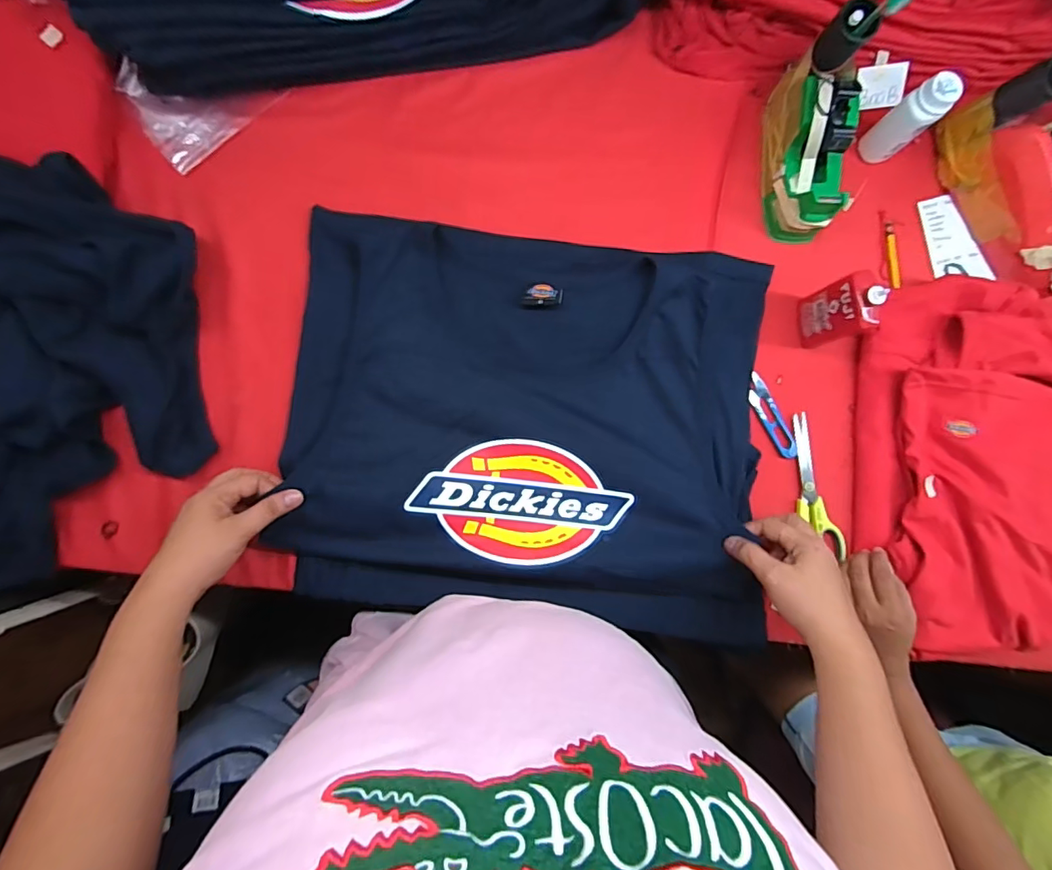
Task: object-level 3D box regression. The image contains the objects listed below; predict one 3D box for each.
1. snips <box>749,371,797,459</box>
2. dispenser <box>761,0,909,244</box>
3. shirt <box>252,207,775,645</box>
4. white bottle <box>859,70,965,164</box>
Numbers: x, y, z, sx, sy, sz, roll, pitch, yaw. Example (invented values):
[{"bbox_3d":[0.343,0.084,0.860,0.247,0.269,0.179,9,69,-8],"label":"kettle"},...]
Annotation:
[{"bbox_3d":[0.278,-0.022,0.576,0.028,0.006,0.101,-30,87,-6],"label":"snips"},{"bbox_3d":[0.310,-0.319,0.517,0.067,0.150,0.178,1,84,-3],"label":"dispenser"},{"bbox_3d":[0.004,-0.009,0.547,0.496,0.060,0.403,7,84,-3],"label":"shirt"},{"bbox_3d":[0.406,-0.336,0.546,0.032,0.101,0.039,-44,88,-6],"label":"white bottle"}]

